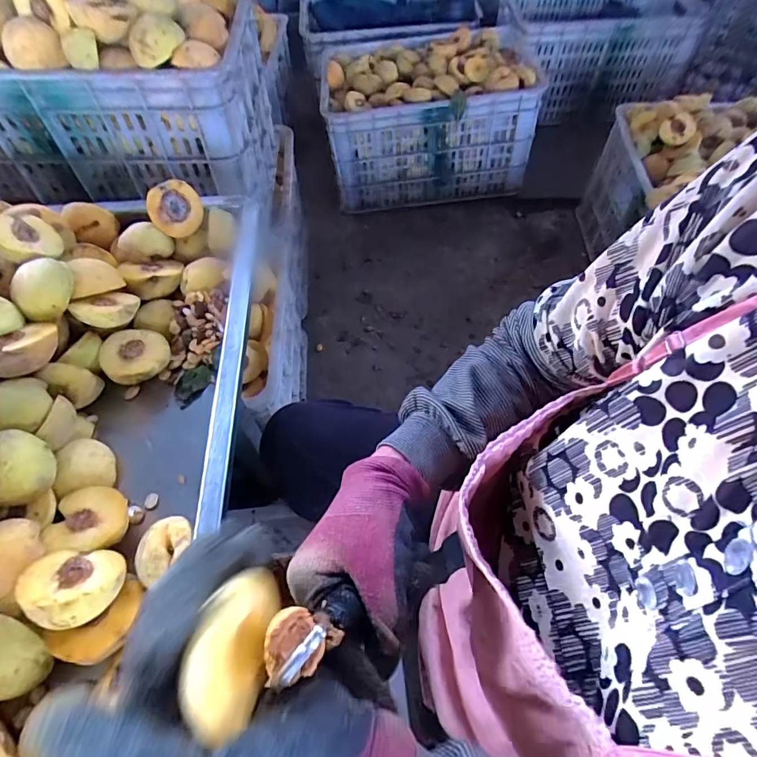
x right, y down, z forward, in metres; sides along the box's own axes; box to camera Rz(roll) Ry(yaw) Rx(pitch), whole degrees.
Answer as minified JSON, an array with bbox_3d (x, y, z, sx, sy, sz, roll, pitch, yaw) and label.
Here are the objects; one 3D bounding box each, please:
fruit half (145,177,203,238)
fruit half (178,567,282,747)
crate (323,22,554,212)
[{"bbox_3d":[-0.254,-0.214,0.561,0.060,0.061,0.032,-30,30,-2],"label":"fruit half"},{"bbox_3d":[-0.065,0.119,0.202,0.023,0.041,0.061,10,59,7],"label":"fruit half"},{"bbox_3d":[0.149,-0.726,1.223,0.603,0.286,0.391,-11,58,-6],"label":"crate"}]

